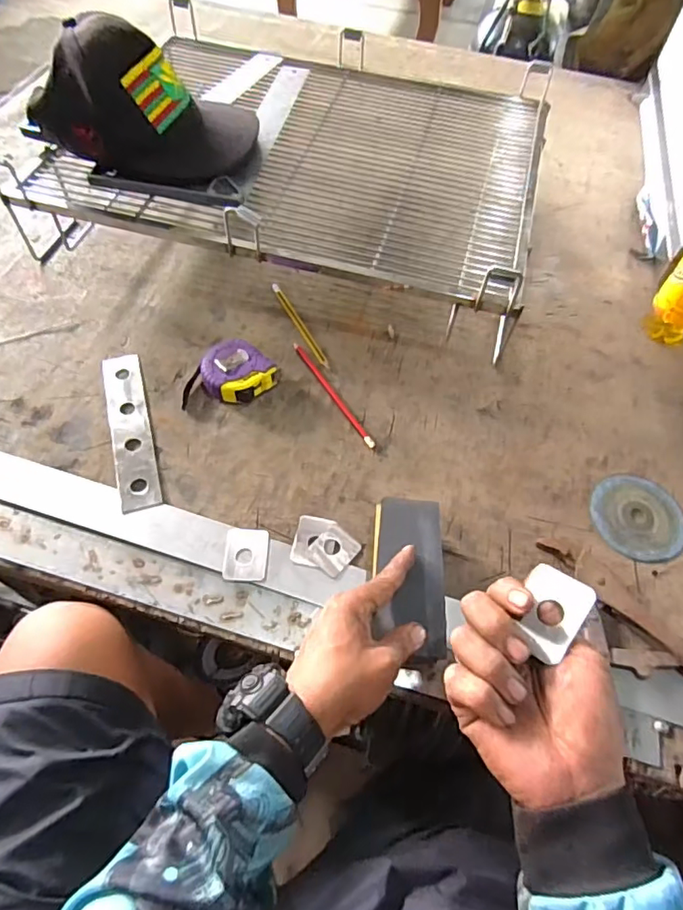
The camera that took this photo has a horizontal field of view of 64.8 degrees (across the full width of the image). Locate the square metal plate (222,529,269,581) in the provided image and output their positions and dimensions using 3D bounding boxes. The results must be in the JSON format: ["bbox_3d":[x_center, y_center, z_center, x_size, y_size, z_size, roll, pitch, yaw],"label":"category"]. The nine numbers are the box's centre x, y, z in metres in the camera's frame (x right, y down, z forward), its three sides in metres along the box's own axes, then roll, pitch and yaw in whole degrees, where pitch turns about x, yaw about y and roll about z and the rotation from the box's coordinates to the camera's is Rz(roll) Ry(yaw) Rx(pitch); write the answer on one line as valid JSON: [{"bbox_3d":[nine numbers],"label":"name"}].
[{"bbox_3d":[-0.089,0.094,0.506,0.041,0.008,0.050,1,60,-1],"label":"square metal plate"}]

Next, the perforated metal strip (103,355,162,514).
[{"bbox_3d":[-0.226,-0.031,0.577,0.041,0.004,0.203,-11,59,-17],"label":"perforated metal strip"}]

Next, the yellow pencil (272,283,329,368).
[{"bbox_3d":[-0.053,-0.162,0.662,0.012,0.004,0.150,-23,63,-15],"label":"yellow pencil"}]

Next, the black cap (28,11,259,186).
[{"bbox_3d":[-0.221,-0.409,0.612,0.232,0.116,0.144,6,57,1],"label":"black cap"}]

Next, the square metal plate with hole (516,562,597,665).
[{"bbox_3d":[0.130,0.099,0.337,0.038,0.004,0.052,28,84,32],"label":"square metal plate with hole"}]

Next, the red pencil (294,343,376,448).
[{"bbox_3d":[-0.010,-0.070,0.607,0.010,0.005,0.164,-28,65,-17],"label":"red pencil"}]

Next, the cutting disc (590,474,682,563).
[{"bbox_3d":[0.306,0.064,0.552,0.094,0.004,0.094,1,60,-2],"label":"cutting disc"}]

